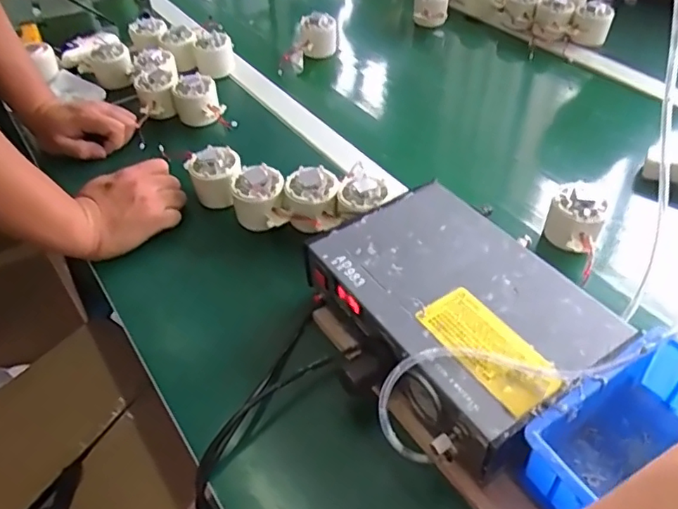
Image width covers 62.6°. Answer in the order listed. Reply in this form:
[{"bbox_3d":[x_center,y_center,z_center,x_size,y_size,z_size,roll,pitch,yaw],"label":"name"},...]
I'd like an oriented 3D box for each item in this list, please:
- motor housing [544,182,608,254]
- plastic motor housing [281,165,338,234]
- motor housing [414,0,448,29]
[{"bbox_3d":[0.236,-0.038,0.553,0.050,0.040,0.060,23,50,23],"label":"motor housing"},{"bbox_3d":[-0.029,-0.059,0.581,0.049,0.044,0.057,21,50,21],"label":"plastic motor housing"},{"bbox_3d":[0.148,-0.395,0.890,0.051,0.055,0.051,4,46,6],"label":"motor housing"}]

